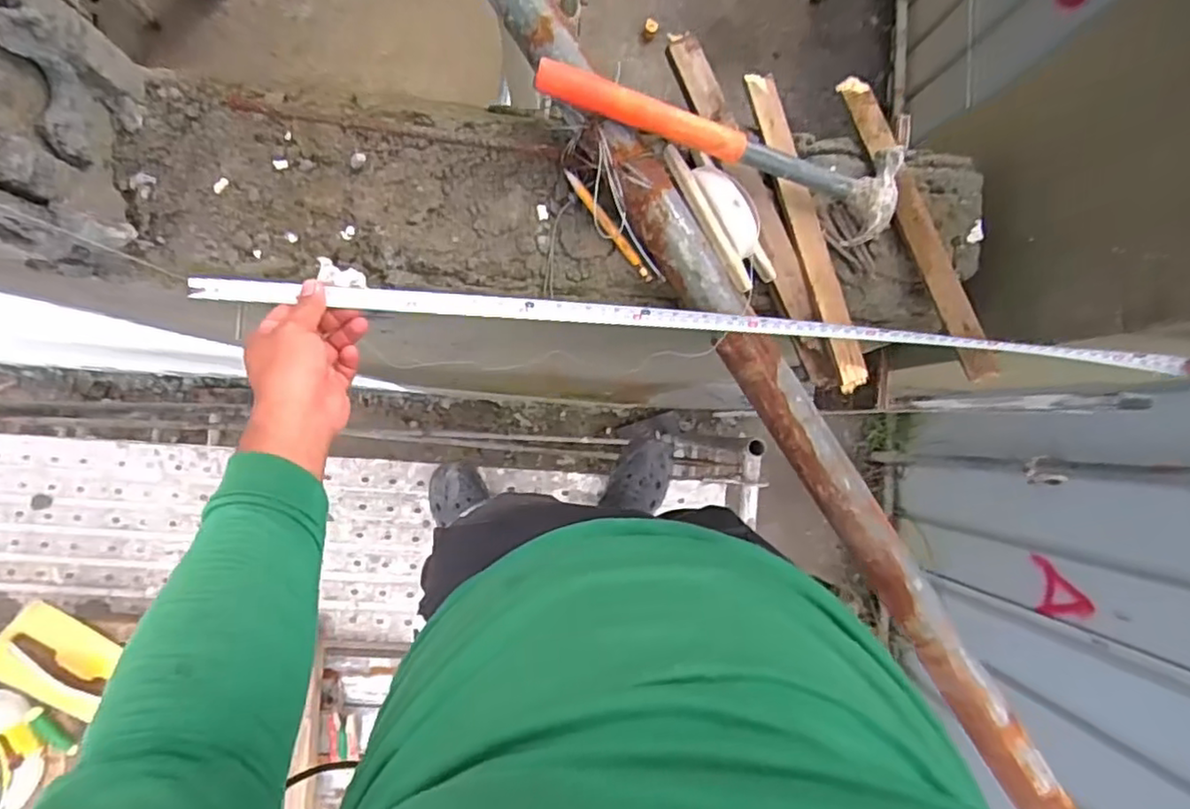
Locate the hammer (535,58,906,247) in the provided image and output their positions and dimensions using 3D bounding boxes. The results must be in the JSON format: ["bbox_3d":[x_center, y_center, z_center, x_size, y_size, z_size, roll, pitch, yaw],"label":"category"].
[{"bbox_3d":[0.119,-0.232,0.584,0.348,0.033,0.090,14,88,-16],"label":"hammer"}]

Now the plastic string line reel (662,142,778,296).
[{"bbox_3d":[0.117,-0.174,0.604,0.056,0.034,0.145,-26,90,-3],"label":"plastic string line reel"}]

